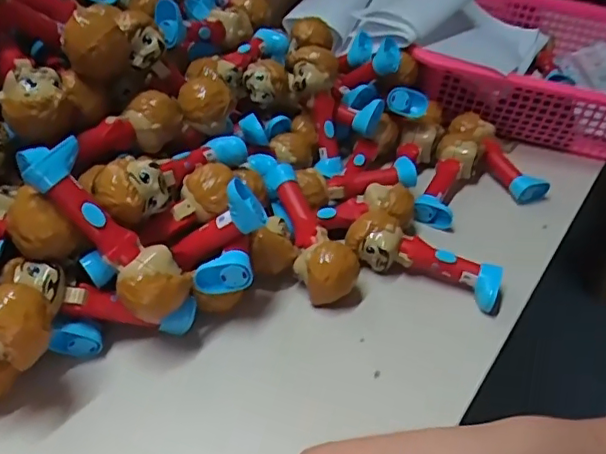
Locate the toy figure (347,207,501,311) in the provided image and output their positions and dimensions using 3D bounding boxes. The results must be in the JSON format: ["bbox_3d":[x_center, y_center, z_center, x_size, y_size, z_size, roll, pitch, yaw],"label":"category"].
[{"bbox_3d":[0.099,0.025,0.465,0.124,0.046,0.042,17,40,14],"label":"toy figure"}]

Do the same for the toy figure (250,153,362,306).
[{"bbox_3d":[-0.004,-0.001,0.470,0.050,0.054,0.145,-11,42,-20],"label":"toy figure"}]

